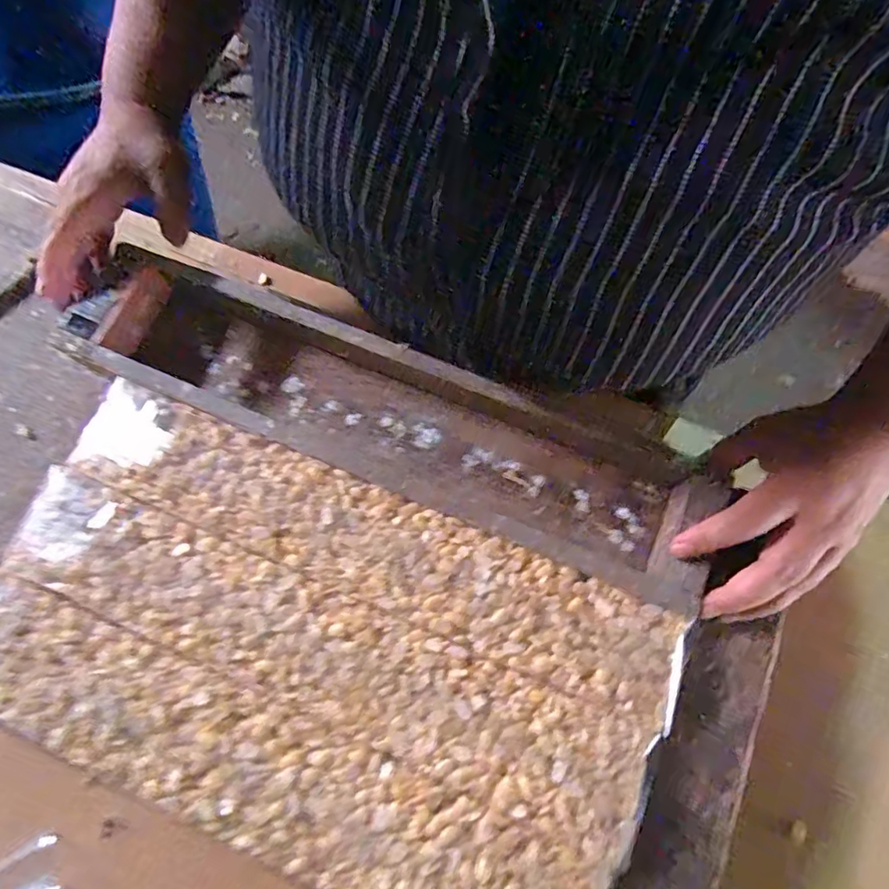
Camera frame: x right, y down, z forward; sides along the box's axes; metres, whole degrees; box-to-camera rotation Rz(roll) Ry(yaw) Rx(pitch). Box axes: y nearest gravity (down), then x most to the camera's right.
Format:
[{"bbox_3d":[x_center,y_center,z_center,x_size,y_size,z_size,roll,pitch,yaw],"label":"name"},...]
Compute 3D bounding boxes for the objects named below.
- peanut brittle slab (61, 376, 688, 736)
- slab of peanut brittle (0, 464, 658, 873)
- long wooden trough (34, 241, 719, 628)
[{"bbox_3d":[-0.049,0.052,0.315,0.364,0.024,0.063,22,77,5],"label":"peanut brittle slab"},{"bbox_3d":[-0.077,0.107,0.298,0.365,0.024,0.063,22,77,5],"label":"slab of peanut brittle"},{"bbox_3d":[-0.038,-0.026,0.357,0.418,0.051,0.105,22,77,7],"label":"long wooden trough"}]

